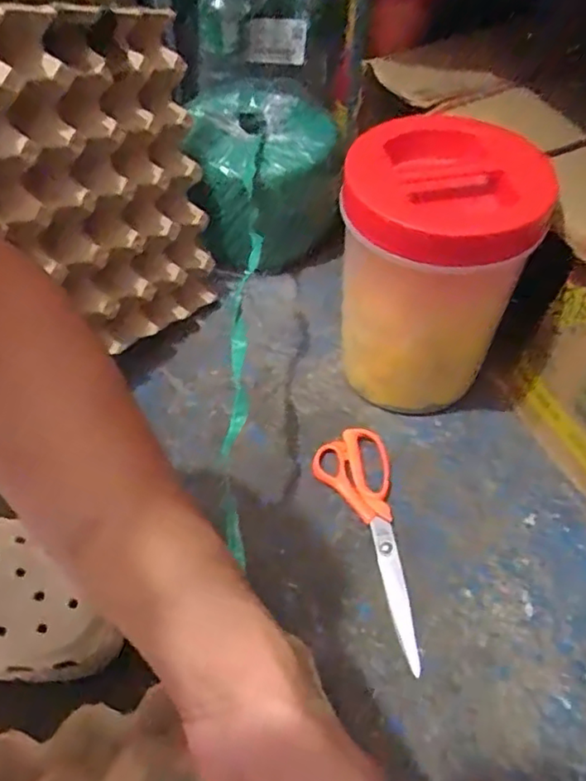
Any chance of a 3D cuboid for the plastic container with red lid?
[{"bbox_3d":[0.118,-0.094,0.562,0.155,0.244,0.155,8,52,5],"label":"plastic container with red lid"}]

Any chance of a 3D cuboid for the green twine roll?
[{"bbox_3d":[-0.039,-0.255,0.749,0.166,0.153,0.216,-9,52,-7],"label":"green twine roll"}]

